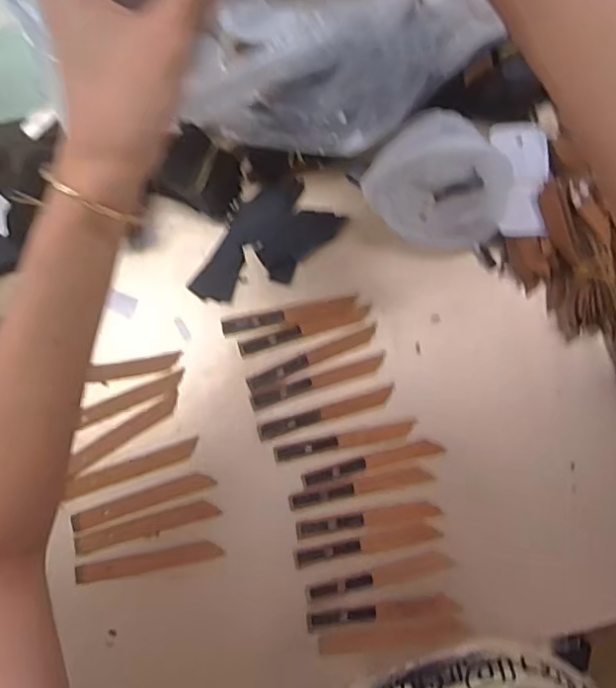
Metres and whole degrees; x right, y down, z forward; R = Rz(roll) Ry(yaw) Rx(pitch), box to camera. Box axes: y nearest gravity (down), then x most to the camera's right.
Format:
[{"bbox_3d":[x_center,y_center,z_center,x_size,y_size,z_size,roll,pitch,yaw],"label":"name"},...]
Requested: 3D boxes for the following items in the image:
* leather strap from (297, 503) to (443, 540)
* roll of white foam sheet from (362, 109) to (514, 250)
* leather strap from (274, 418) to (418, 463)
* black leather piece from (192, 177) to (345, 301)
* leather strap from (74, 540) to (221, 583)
[{"bbox_3d":[0.052,0.152,0.486,0.122,0.004,0.015,-7,80,-1],"label":"leather strap"},{"bbox_3d":[0.117,-0.138,0.503,0.118,0.070,0.093,39,82,6],"label":"roll of white foam sheet"},{"bbox_3d":[0.033,0.086,0.499,0.125,0.004,0.015,-12,80,-2],"label":"leather strap"},{"bbox_3d":[-0.040,-0.088,0.529,0.083,0.004,0.139,38,82,6],"label":"black leather piece"},{"bbox_3d":[-0.135,0.186,0.483,0.120,0.004,0.017,-9,83,-6],"label":"leather strap"}]

